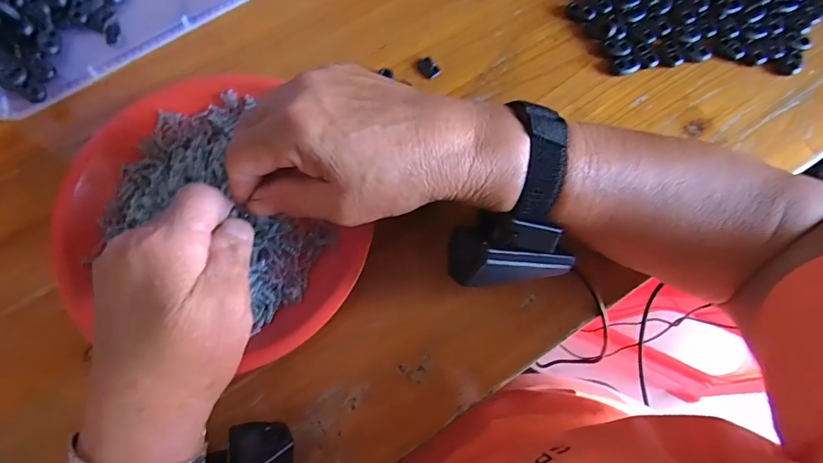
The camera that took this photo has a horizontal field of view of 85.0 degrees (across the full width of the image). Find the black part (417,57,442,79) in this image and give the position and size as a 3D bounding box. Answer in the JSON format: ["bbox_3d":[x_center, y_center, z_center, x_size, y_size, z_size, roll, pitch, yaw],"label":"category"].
[{"bbox_3d":[0.013,-0.125,0.342,0.013,0.004,0.019,-34,78,-9],"label":"black part"}]

